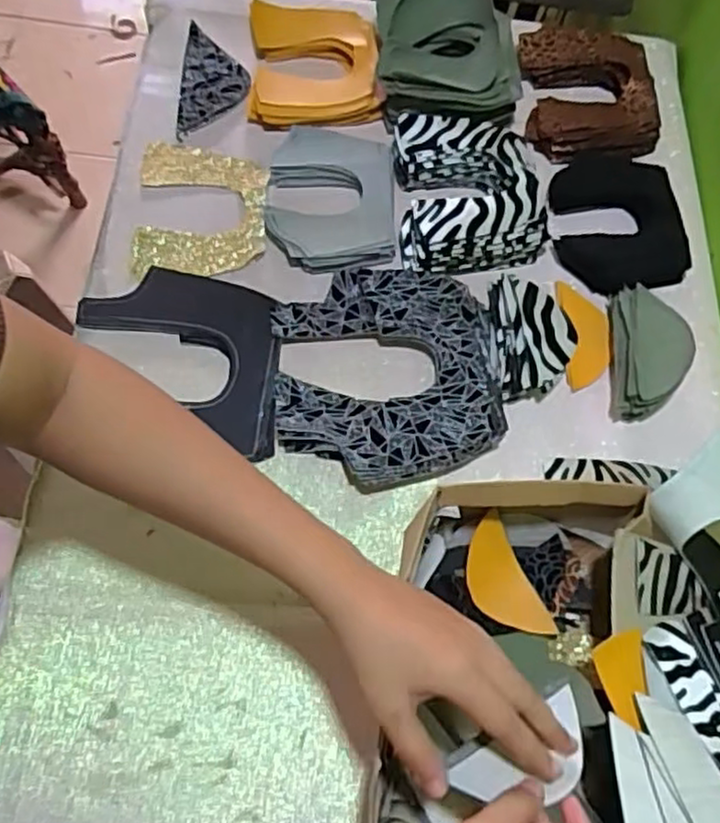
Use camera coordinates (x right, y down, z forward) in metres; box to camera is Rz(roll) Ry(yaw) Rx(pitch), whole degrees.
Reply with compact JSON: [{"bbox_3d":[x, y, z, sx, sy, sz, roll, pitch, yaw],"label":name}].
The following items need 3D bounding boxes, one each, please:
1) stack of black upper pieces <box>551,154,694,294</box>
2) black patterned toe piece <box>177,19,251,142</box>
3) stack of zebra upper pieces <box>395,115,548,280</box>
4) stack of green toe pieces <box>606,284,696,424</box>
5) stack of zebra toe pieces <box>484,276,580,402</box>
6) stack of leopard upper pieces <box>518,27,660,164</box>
[{"bbox_3d":[0.258,-0.195,0.706,0.119,0.025,0.171,-3,67,-8],"label":"stack of black upper pieces"},{"bbox_3d":[-0.154,-0.345,0.739,0.069,0.009,0.145,6,68,-6],"label":"black patterned toe piece"},{"bbox_3d":[0.107,-0.216,0.690,0.140,0.049,0.174,-1,67,-7],"label":"stack of zebra upper pieces"},{"bbox_3d":[0.264,-0.056,0.641,0.064,0.041,0.127,7,63,-3],"label":"stack of green toe pieces"},{"bbox_3d":[0.155,-0.067,0.643,0.074,0.035,0.114,-4,67,-8],"label":"stack of zebra toe pieces"},{"bbox_3d":[0.253,-0.351,0.777,0.142,0.045,0.167,1,67,-7],"label":"stack of leopard upper pieces"}]

